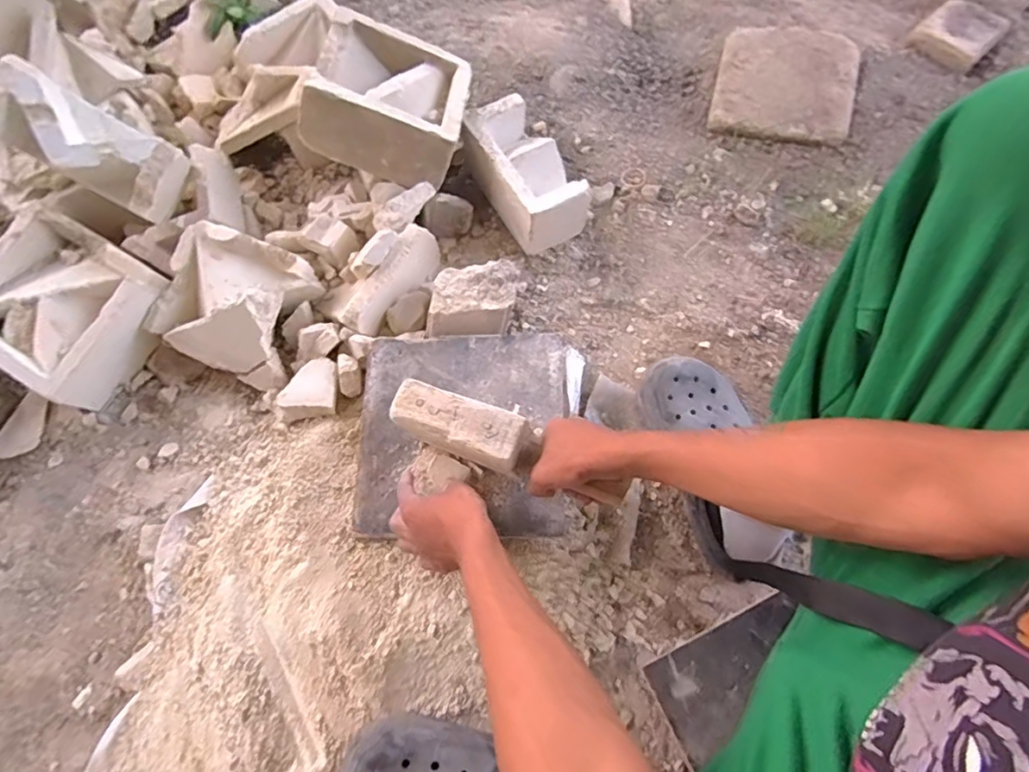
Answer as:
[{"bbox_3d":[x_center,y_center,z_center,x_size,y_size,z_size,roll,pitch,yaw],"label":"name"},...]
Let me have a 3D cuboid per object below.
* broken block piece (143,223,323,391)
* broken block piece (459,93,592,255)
[{"bbox_3d":[-0.374,-0.110,0.734,0.185,0.090,0.167,19,71,9],"label":"broken block piece"},{"bbox_3d":[0.015,-0.310,0.815,0.104,0.103,0.192,-32,72,-10],"label":"broken block piece"}]

